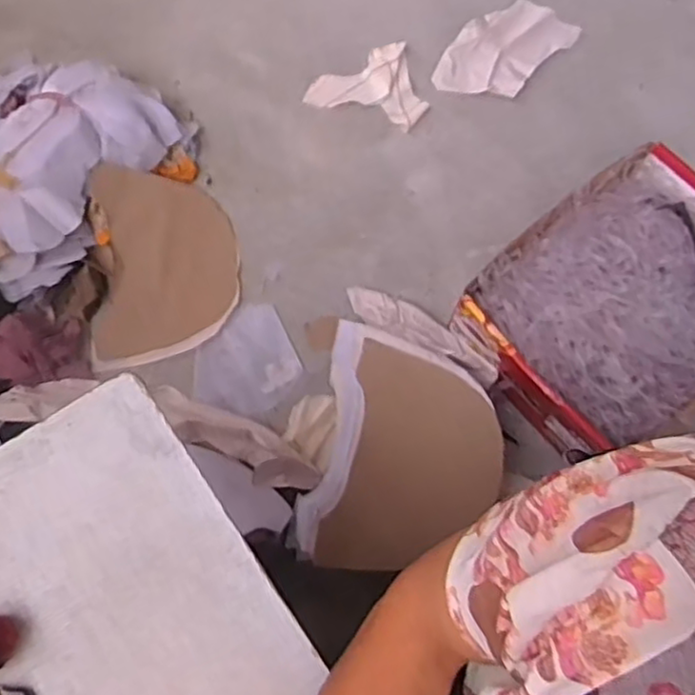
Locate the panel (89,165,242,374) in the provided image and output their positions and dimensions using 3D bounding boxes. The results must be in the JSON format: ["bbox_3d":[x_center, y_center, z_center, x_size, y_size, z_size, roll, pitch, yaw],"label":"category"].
[{"bbox_3d":[-0.259,-0.111,0.992,0.200,0.059,0.283,0,75,0],"label":"panel"}]

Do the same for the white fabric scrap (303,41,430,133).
[{"bbox_3d":[0.044,-0.438,1.137,0.186,0.013,0.148,17,71,4],"label":"white fabric scrap"}]

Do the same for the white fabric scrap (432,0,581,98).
[{"bbox_3d":[0.255,-0.494,1.159,0.246,0.018,0.142,-40,77,-14],"label":"white fabric scrap"}]

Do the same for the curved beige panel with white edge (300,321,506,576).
[{"bbox_3d":[0.073,0.128,0.852,0.227,0.040,0.289,12,71,2],"label":"curved beige panel with white edge"}]

